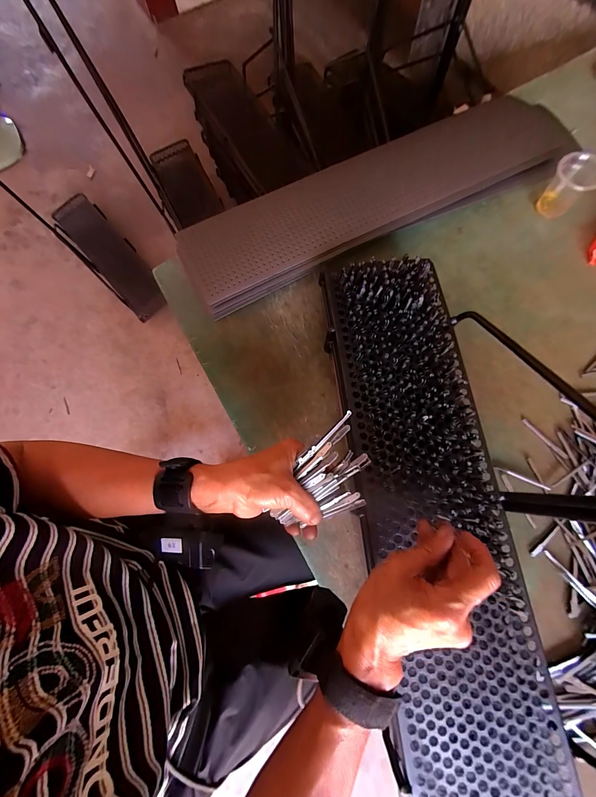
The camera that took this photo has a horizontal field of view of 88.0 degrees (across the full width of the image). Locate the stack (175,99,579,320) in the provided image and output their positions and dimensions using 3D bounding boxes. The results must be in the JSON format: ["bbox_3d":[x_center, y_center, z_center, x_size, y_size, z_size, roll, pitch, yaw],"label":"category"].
[{"bbox_3d":[0.125,-0.326,0.491,0.629,0.045,0.153,-26,75,-7],"label":"stack"}]

